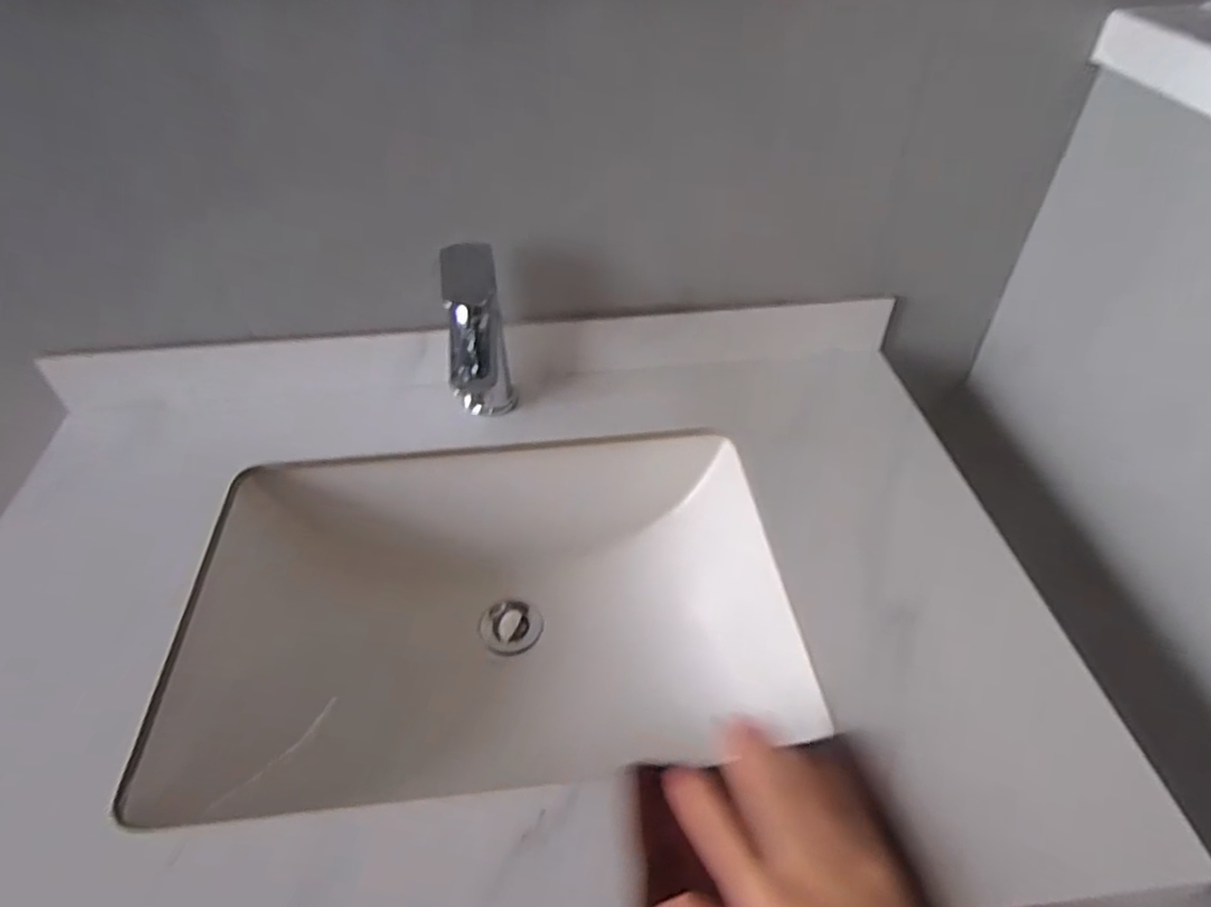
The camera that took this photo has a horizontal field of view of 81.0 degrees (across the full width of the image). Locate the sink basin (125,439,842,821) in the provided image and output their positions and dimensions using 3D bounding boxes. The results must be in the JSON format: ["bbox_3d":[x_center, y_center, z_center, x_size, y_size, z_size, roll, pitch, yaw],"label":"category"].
[{"bbox_3d":[-0.087,0.142,0.609,0.444,0.170,0.342,-5,44,-3],"label":"sink basin"}]

